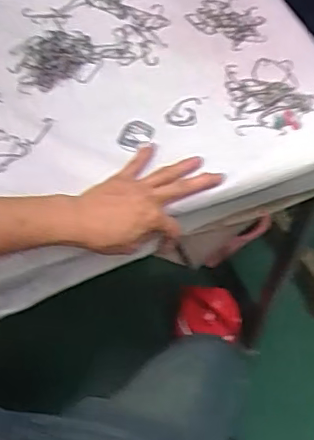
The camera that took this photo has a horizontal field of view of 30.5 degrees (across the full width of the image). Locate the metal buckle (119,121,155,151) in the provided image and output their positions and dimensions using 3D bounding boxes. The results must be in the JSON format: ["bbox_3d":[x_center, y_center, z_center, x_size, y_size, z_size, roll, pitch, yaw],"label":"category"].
[{"bbox_3d":[-0.021,-0.089,0.611,0.034,0.006,0.038,23,61,13],"label":"metal buckle"}]

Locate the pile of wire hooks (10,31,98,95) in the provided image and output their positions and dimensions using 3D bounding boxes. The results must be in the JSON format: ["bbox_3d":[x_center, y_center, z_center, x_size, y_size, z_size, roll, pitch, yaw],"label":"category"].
[{"bbox_3d":[-0.122,-0.187,0.664,0.102,0.010,0.076,-38,66,-21],"label":"pile of wire hooks"}]

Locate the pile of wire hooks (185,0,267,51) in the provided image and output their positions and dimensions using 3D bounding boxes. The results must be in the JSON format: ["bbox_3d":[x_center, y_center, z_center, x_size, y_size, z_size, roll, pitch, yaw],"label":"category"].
[{"bbox_3d":[0.092,-0.243,0.705,0.090,0.011,0.070,36,65,19],"label":"pile of wire hooks"}]

